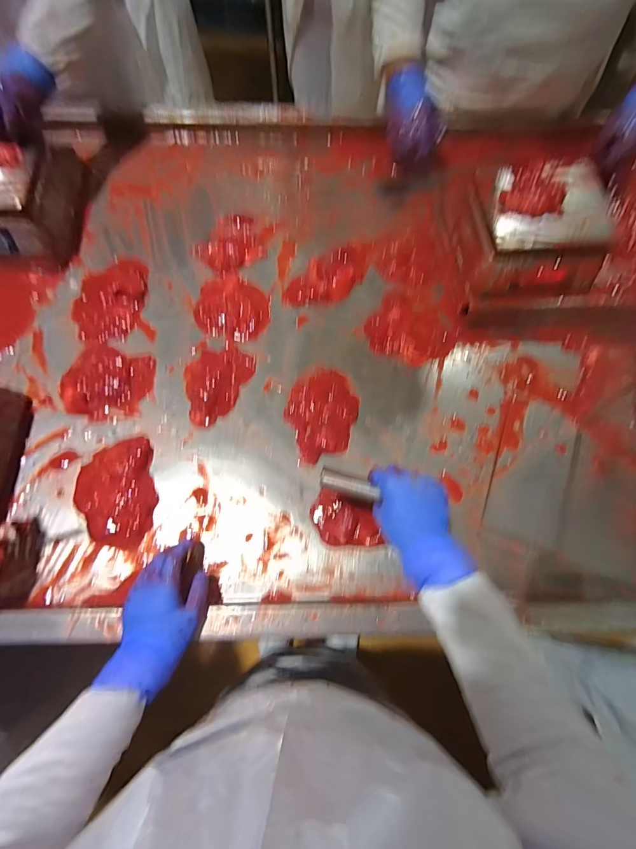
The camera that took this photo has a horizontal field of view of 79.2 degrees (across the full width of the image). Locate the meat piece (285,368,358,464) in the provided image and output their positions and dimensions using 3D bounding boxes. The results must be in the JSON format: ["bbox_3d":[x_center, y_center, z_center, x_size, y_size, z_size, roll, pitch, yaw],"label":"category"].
[{"bbox_3d":[0.010,-0.022,0.656,0.126,0.016,0.149,-22,71,-9],"label":"meat piece"}]

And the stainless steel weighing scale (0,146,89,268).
[{"bbox_3d":[-0.602,-0.440,0.737,0.236,0.124,0.256,1,69,0],"label":"stainless steel weighing scale"}]

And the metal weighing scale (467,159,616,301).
[{"bbox_3d":[0.402,-0.355,0.717,0.234,0.130,0.212,-5,69,-3],"label":"metal weighing scale"}]

